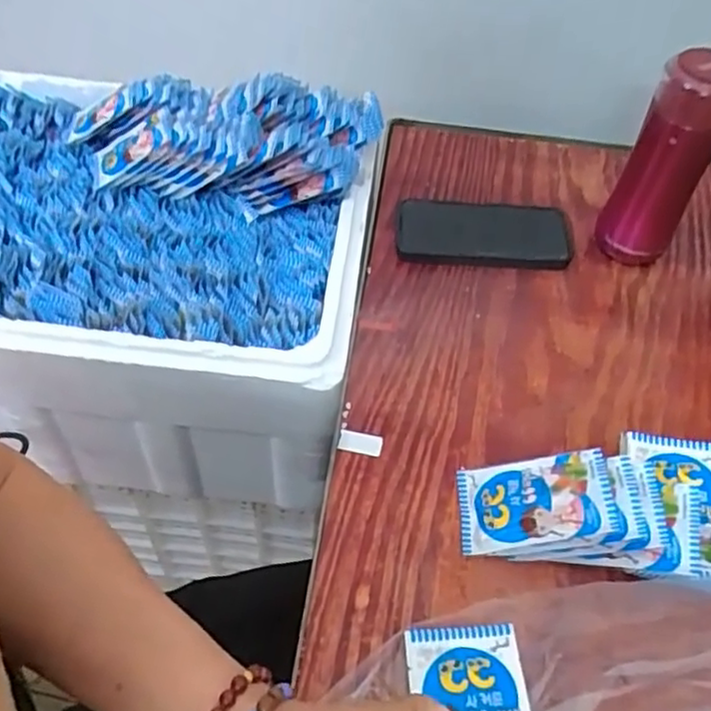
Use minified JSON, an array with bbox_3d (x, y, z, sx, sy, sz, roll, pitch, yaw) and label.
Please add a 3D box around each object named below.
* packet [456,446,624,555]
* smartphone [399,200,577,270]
[{"bbox_3d":[0.124,0.101,0.461,0.105,0.010,0.063,-13,49,19],"label":"packet"},{"bbox_3d":[0.125,-0.119,0.646,0.165,0.016,0.076,6,51,2],"label":"smartphone"}]

